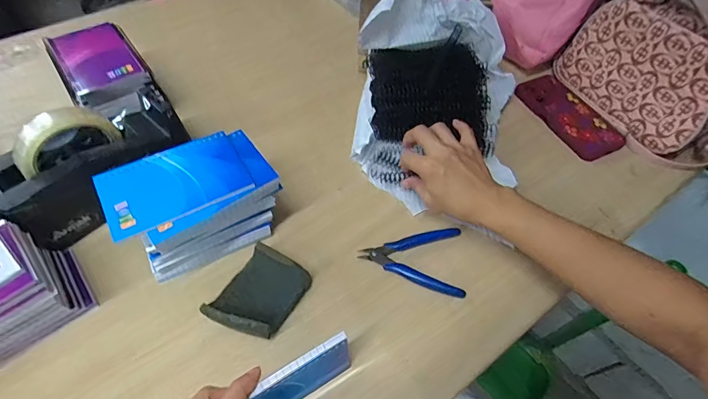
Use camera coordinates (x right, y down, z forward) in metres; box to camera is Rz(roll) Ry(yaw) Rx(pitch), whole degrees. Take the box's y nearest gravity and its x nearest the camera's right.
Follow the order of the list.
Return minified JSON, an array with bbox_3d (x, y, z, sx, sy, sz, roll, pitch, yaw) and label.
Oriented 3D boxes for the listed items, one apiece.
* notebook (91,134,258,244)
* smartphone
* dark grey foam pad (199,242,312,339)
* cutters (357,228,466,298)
[{"bbox_3d":[-0.171,-0.017,0.379,0.128,0.006,0.080,-24,62,-18],"label":"notebook"},{"bbox_3d":[0.325,-0.129,0.598,0.088,0.012,0.160,-21,61,-14],"label":"smartphone"},{"bbox_3d":[-0.094,0.099,0.411,0.072,0.036,0.089,27,59,13],"label":"dark grey foam pad"},{"bbox_3d":[0.066,0.065,0.450,0.115,0.018,0.079,6,57,0],"label":"cutters"}]

